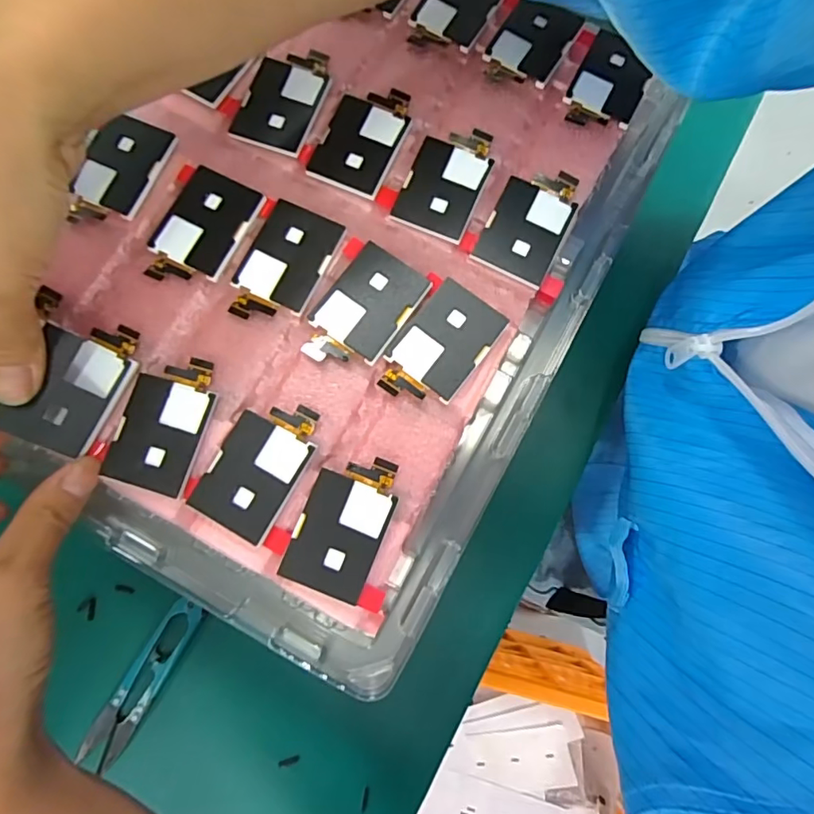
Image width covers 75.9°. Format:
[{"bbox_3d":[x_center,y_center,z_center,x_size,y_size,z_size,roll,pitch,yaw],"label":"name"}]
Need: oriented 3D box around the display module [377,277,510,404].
[{"bbox_3d":[0.014,-0.026,0.230,0.036,0.006,0.056,36,79,7],"label":"display module"}]

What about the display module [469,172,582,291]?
[{"bbox_3d":[0.057,-0.087,0.243,0.035,0.004,0.057,27,78,5],"label":"display module"}]

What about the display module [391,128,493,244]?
[{"bbox_3d":[0.019,-0.107,0.247,0.034,0.005,0.057,22,78,4],"label":"display module"}]

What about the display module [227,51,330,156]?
[{"bbox_3d":[-0.059,-0.149,0.253,0.033,0.004,0.055,21,81,-5],"label":"display module"}]

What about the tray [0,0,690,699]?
[{"bbox_3d":[-0.029,-0.071,0.247,0.220,0.032,0.317,29,77,6],"label":"tray"}]

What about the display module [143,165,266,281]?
[{"bbox_3d":[-0.094,-0.080,0.238,0.035,0.006,0.055,26,78,5],"label":"display module"}]

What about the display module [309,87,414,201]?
[{"bbox_3d":[-0.022,-0.129,0.250,0.037,0.005,0.058,24,78,5],"label":"display module"}]

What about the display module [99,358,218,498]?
[{"bbox_3d":[-0.102,0.006,0.220,0.035,0.004,0.057,16,77,3],"label":"display module"}]

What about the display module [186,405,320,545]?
[{"bbox_3d":[-0.062,0.023,0.217,0.034,0.004,0.056,29,78,6],"label":"display module"}]

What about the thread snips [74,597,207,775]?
[{"bbox_3d":[-0.142,0.147,0.282,0.021,0.008,0.087,27,78,5],"label":"thread snips"}]

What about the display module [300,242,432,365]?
[{"bbox_3d":[-0.020,-0.043,0.231,0.037,0.004,0.057,32,79,6],"label":"display module"}]

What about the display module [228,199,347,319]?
[{"bbox_3d":[-0.055,-0.064,0.235,0.037,0.005,0.055,21,78,4],"label":"display module"}]

